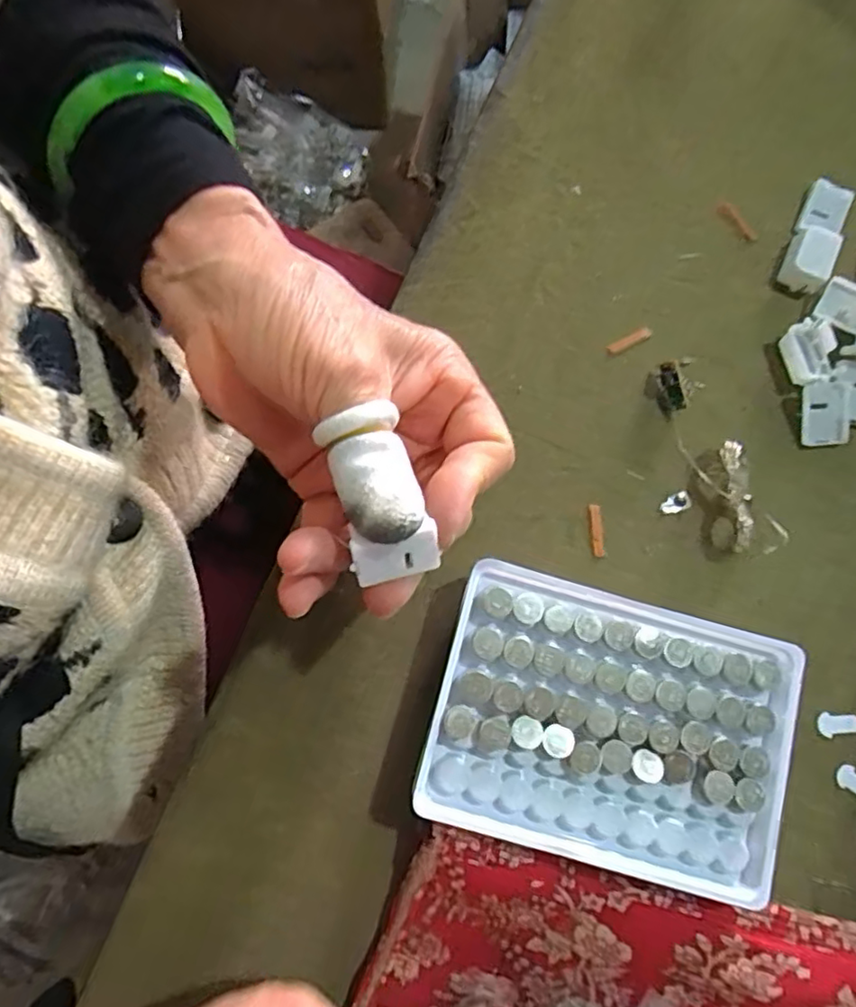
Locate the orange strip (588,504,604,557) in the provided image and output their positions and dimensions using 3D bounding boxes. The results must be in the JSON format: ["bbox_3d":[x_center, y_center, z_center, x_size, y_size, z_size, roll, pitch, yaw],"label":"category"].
[{"bbox_3d":[0.072,0.012,0.267,0.005,0.004,0.022,-3,82,4],"label":"orange strip"}]

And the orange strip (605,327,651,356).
[{"bbox_3d":[0.091,-0.073,0.280,0.021,0.004,0.005,-24,83,-6],"label":"orange strip"}]

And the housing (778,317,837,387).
[{"bbox_3d":[0.171,-0.067,0.278,0.023,0.009,0.027,-16,82,-5],"label":"housing"}]

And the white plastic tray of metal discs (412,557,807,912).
[{"bbox_3d":[0.069,0.084,0.237,0.130,0.028,0.093,16,81,0],"label":"white plastic tray of metal discs"}]

